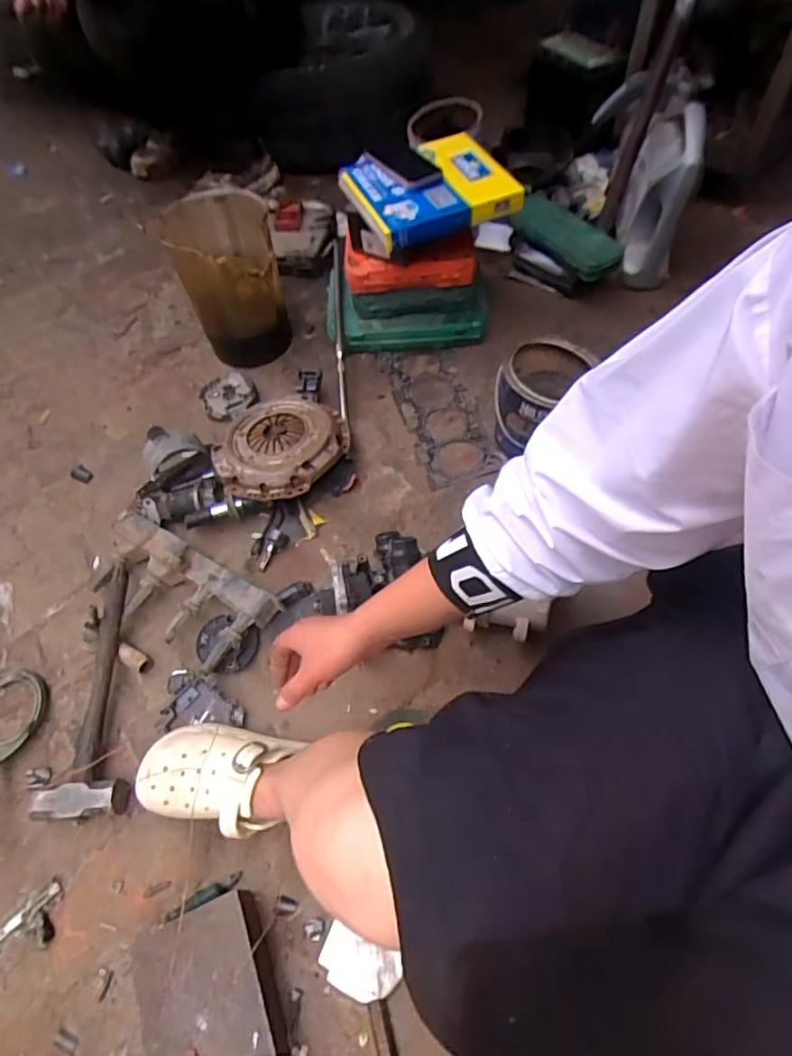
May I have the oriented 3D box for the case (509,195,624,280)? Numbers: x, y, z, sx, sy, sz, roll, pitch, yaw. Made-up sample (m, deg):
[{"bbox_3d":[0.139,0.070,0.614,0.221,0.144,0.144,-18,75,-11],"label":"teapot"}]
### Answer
[{"bbox_3d":[0.347,-0.610,1.179,0.256,0.045,0.125,41,68,12],"label":"case"}]

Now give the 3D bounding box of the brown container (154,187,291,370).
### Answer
[{"bbox_3d":[-0.291,-0.446,1.040,0.177,0.246,0.189,-26,59,-12],"label":"brown container"}]

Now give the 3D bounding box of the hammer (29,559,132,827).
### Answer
[{"bbox_3d":[-0.419,0.214,0.766,0.119,0.056,0.328,-10,57,-2],"label":"hammer"}]

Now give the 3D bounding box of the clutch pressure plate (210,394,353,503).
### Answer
[{"bbox_3d":[-0.185,-0.135,0.918,0.190,0.040,0.208,-2,57,3],"label":"clutch pressure plate"}]

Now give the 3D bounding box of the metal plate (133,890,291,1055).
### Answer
[{"bbox_3d":[-0.176,0.502,0.563,0.122,0.067,0.216,-22,58,-9],"label":"metal plate"}]

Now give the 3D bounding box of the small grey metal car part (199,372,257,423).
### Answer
[{"bbox_3d":[-0.315,-0.247,1.062,0.099,0.035,0.093,-27,59,-13],"label":"small grey metal car part"}]

